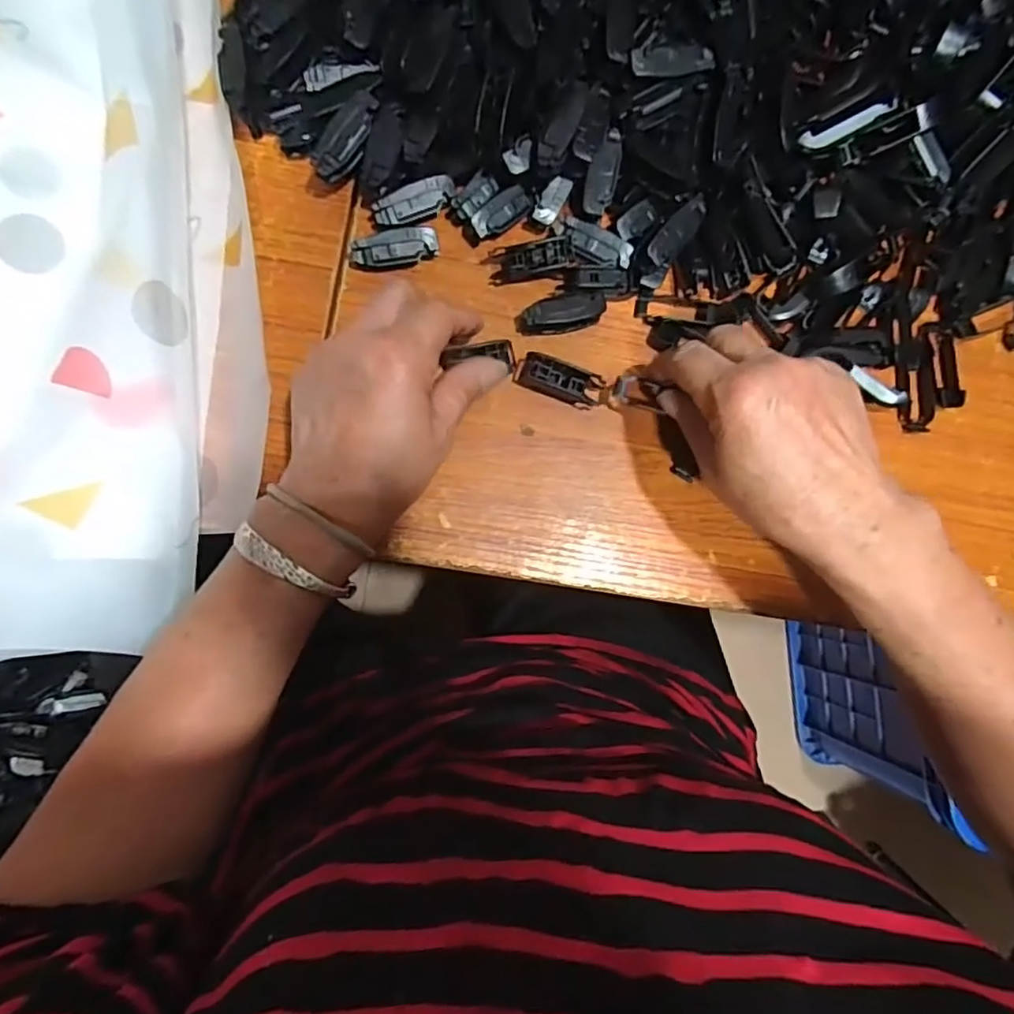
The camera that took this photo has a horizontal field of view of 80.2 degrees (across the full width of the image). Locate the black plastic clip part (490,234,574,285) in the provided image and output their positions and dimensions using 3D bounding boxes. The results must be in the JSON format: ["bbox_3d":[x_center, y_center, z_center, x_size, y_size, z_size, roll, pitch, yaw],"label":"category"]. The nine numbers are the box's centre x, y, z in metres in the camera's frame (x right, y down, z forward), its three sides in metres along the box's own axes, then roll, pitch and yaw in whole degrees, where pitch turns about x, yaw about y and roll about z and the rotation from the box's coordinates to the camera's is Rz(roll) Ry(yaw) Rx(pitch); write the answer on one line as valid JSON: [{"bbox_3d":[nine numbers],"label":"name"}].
[{"bbox_3d":[0.015,-0.147,0.355,0.048,0.011,0.017,-11,87,-7],"label":"black plastic clip part"}]

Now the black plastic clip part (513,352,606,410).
[{"bbox_3d":[0.031,-0.074,0.352,0.050,0.012,0.019,20,84,-4],"label":"black plastic clip part"}]

